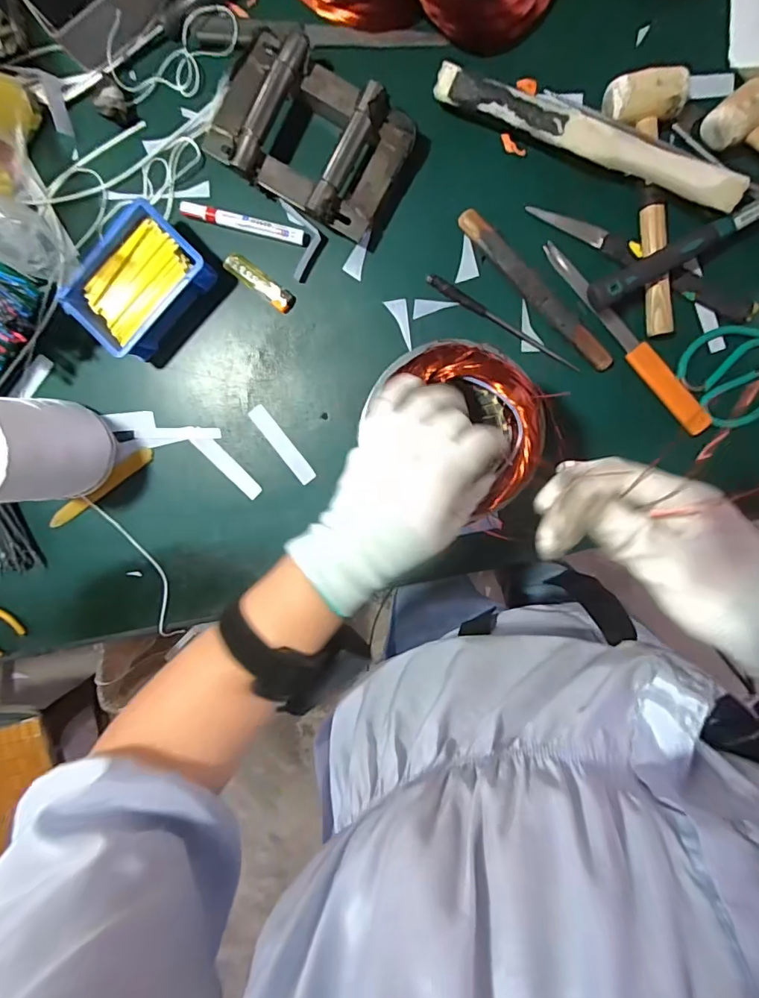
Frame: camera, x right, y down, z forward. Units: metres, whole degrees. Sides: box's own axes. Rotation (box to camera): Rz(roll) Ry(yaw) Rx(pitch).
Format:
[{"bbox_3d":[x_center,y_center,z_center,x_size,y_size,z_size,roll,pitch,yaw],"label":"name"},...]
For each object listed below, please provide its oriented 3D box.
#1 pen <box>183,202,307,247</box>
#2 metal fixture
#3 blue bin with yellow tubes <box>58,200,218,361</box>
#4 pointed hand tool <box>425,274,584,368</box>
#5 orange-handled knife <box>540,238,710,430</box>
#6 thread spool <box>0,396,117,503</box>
[{"bbox_3d":[-0.153,-0.314,0.540,0.146,0.017,0.017,13,99,0],"label":"pen"},{"bbox_3d":[-0.076,-0.389,0.507,0.205,0.052,0.141,30,98,-3],"label":"metal fixture"},{"bbox_3d":[-0.268,-0.240,0.534,0.103,0.055,0.143,44,98,-4],"label":"blue bin with yellow tubes"},{"bbox_3d":[0.141,-0.202,0.546,0.197,0.014,0.013,32,98,-3],"label":"pointed hand tool"},{"bbox_3d":[0.278,-0.180,0.529,0.032,0.011,0.269,-43,95,7],"label":"orange-handled knife"},{"bbox_3d":[-0.382,-0.050,0.508,0.094,0.169,0.099,0,99,2],"label":"thread spool"}]

